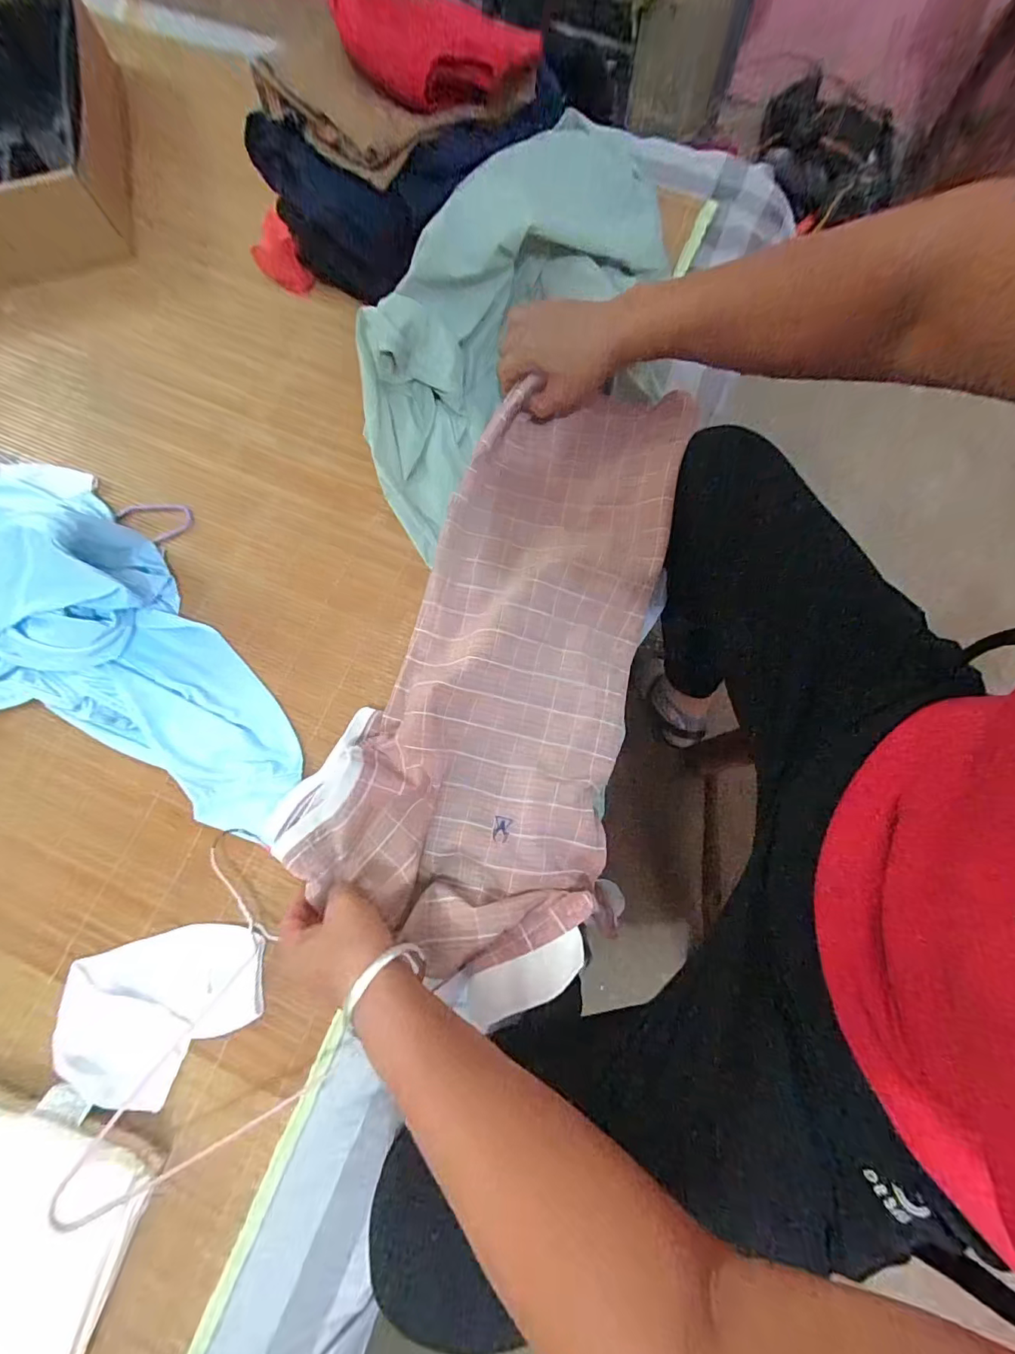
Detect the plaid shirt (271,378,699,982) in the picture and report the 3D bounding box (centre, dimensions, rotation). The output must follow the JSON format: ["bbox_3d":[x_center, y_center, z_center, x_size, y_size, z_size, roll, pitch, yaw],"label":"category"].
[{"bbox_3d":[0.011,-0.033,0.463,0.261,0.066,0.561,19,76,4],"label":"plaid shirt"}]

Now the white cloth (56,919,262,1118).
[{"bbox_3d":[-0.293,0.283,0.411,0.164,0.011,0.125,-3,76,-2],"label":"white cloth"}]

